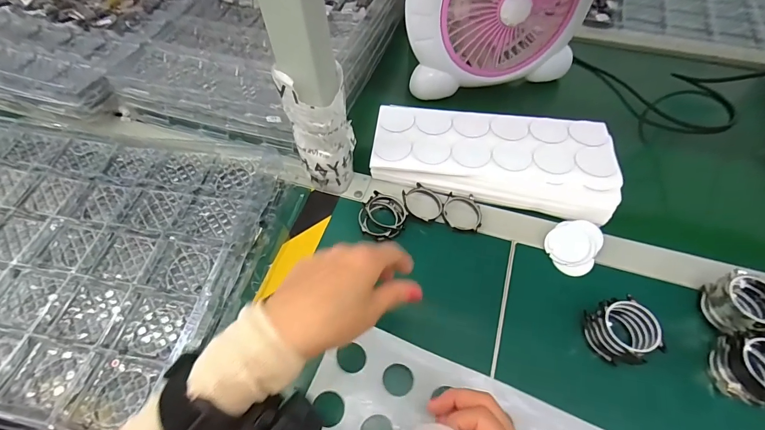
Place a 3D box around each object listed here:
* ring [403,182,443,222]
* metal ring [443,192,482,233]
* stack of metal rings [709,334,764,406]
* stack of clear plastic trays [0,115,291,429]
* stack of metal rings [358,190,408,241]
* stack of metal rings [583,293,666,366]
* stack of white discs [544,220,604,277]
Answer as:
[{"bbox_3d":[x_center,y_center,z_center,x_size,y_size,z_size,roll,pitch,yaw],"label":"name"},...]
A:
[{"bbox_3d":[0.048,-0.016,0.429,0.043,0.013,0.049,-35,62,-20],"label":"ring"},{"bbox_3d":[0.094,-0.004,0.426,0.046,0.006,0.047,3,56,3],"label":"metal ring"},{"bbox_3d":[0.323,0.135,0.319,0.046,0.055,0.053,-4,56,-2],"label":"stack of metal rings"},{"bbox_3d":[-0.362,0.027,0.387,0.459,0.038,0.299,9,57,7],"label":"stack of clear plastic trays"},{"bbox_3d":[0.001,0.000,0.418,0.049,0.015,0.056,24,60,16],"label":"stack of metal rings"},{"bbox_3d":[0.220,0.109,0.337,0.045,0.045,0.054,-12,57,-7],"label":"stack of metal rings"},{"bbox_3d":[0.209,0.033,0.400,0.052,0.004,0.063,25,77,19],"label":"stack of white discs"}]

